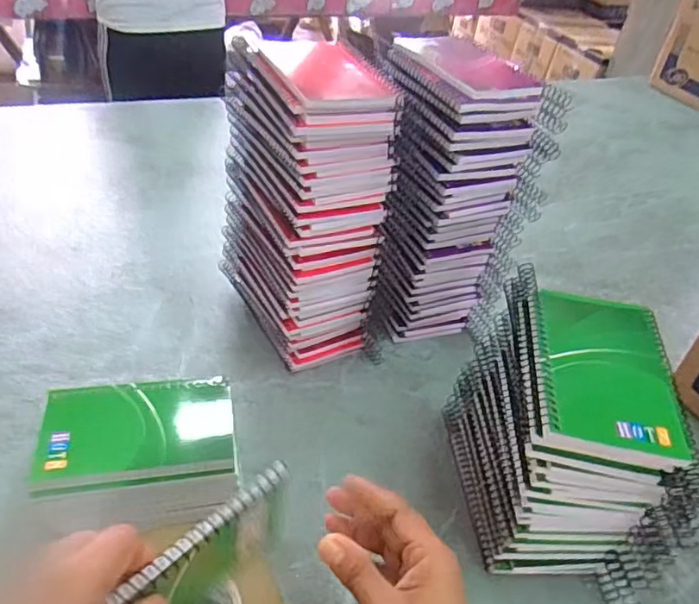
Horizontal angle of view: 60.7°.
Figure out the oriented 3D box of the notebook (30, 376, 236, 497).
[{"bbox_3d":[-0.150,0.091,0.427,0.128,0.009,0.089,-3,41,-14],"label":"notebook"}]

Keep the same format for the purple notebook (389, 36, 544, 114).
[{"bbox_3d":[0.099,-0.207,0.530,0.098,0.019,0.137,-14,43,-23],"label":"purple notebook"}]

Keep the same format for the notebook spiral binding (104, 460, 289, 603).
[{"bbox_3d":[-0.072,0.115,0.302,0.011,0.008,0.108,33,46,28],"label":"notebook spiral binding"}]

